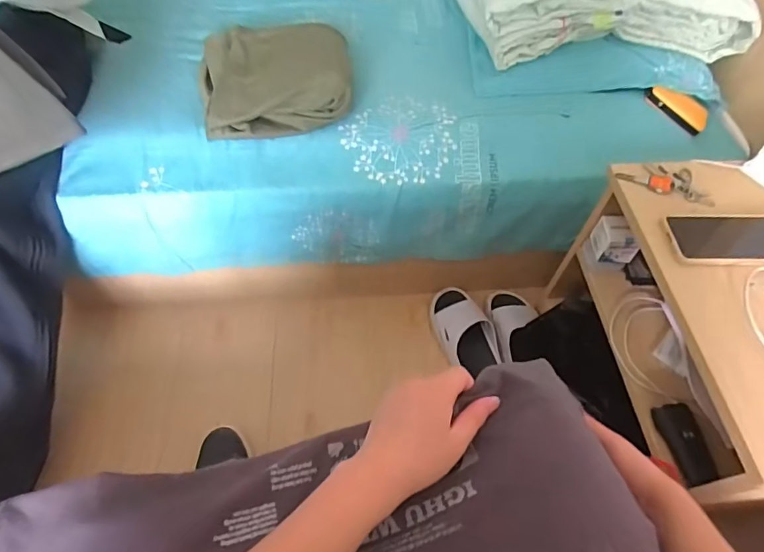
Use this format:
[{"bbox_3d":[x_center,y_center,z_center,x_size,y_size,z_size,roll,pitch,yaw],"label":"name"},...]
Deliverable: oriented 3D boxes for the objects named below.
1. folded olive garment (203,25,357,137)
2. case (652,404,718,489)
[{"bbox_3d":[-0.202,-0.374,0.874,0.273,0.078,0.269,-6,57,-6],"label":"folded olive garment"},{"bbox_3d":[0.413,0.227,0.635,0.045,0.023,0.105,-2,56,-3],"label":"case"}]

